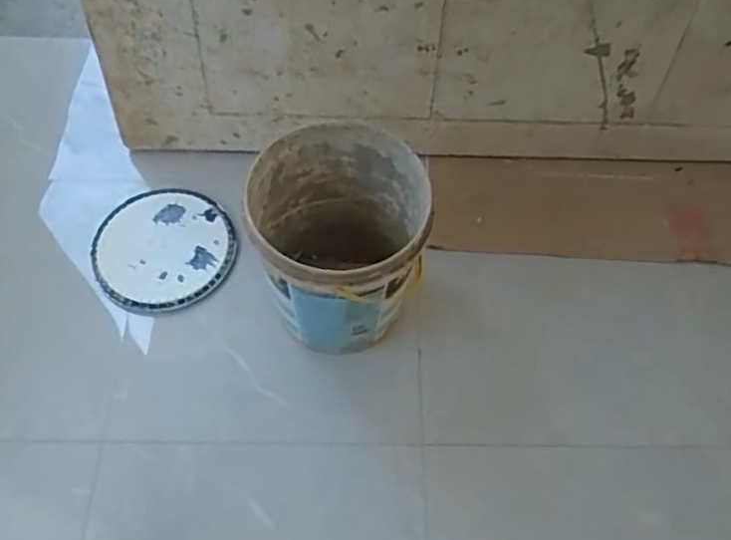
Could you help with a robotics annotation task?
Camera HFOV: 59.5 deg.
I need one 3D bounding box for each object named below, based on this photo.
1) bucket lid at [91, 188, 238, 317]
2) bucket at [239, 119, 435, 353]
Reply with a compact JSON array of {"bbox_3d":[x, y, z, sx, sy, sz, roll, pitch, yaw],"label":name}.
[{"bbox_3d":[-0.438,-0.046,1.390,0.292,0.031,0.308,1,60,-1],"label":"bucket lid"},{"bbox_3d":[-0.048,-0.034,1.196,0.293,0.362,0.313,1,60,-1],"label":"bucket"}]

